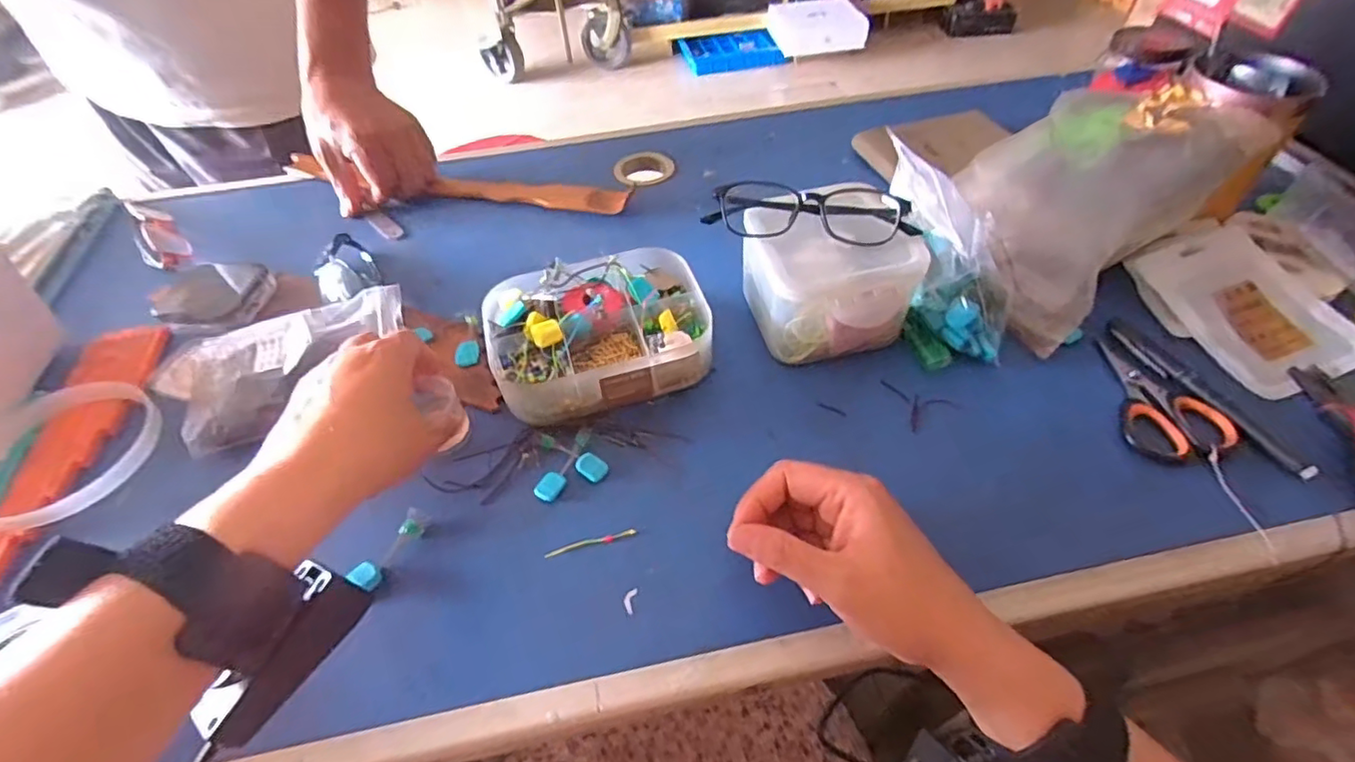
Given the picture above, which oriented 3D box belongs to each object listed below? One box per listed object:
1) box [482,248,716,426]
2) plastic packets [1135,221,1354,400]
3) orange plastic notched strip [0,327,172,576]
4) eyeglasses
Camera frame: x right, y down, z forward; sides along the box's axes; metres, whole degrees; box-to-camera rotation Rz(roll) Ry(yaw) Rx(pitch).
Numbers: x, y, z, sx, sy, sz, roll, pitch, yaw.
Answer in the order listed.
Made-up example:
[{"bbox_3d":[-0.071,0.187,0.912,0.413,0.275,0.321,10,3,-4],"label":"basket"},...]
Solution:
[{"bbox_3d":[-0.057,-0.034,0.432,0.156,0.047,0.126,-17,51,-11],"label":"box"},{"bbox_3d":[0.424,-0.056,0.435,0.103,0.013,0.132,-19,64,-3],"label":"plastic packets"},{"bbox_3d":[-0.414,0.042,0.404,0.050,0.018,0.235,-11,50,-6],"label":"orange plastic notched strip"},{"bbox_3d":[0.092,-0.117,0.413,0.144,0.033,0.042,3,50,5],"label":"eyeglasses"}]

